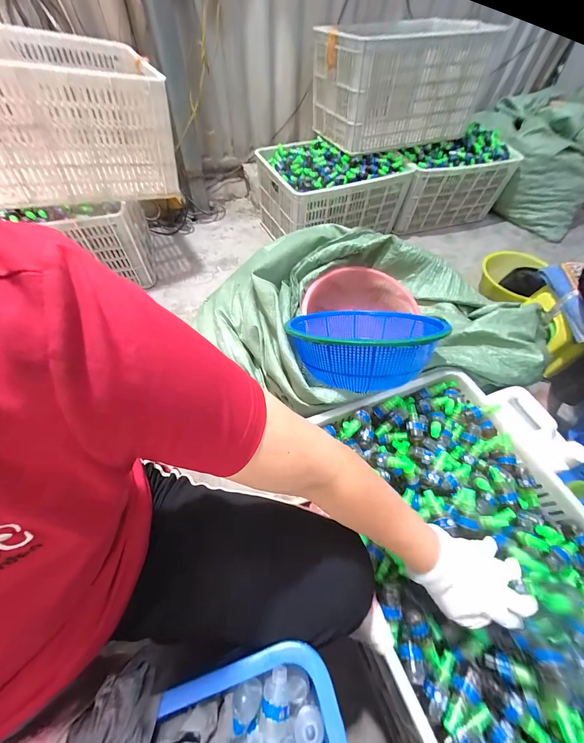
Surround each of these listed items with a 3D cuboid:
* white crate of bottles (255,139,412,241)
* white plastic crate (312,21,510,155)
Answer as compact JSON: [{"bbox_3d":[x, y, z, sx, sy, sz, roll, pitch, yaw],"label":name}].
[{"bbox_3d":[0.178,-0.849,1.295,0.603,0.295,0.412,-18,60,-15],"label":"white crate of bottles"},{"bbox_3d":[0.426,-1.172,1.137,0.669,0.317,0.462,-23,61,-17],"label":"white plastic crate"}]

